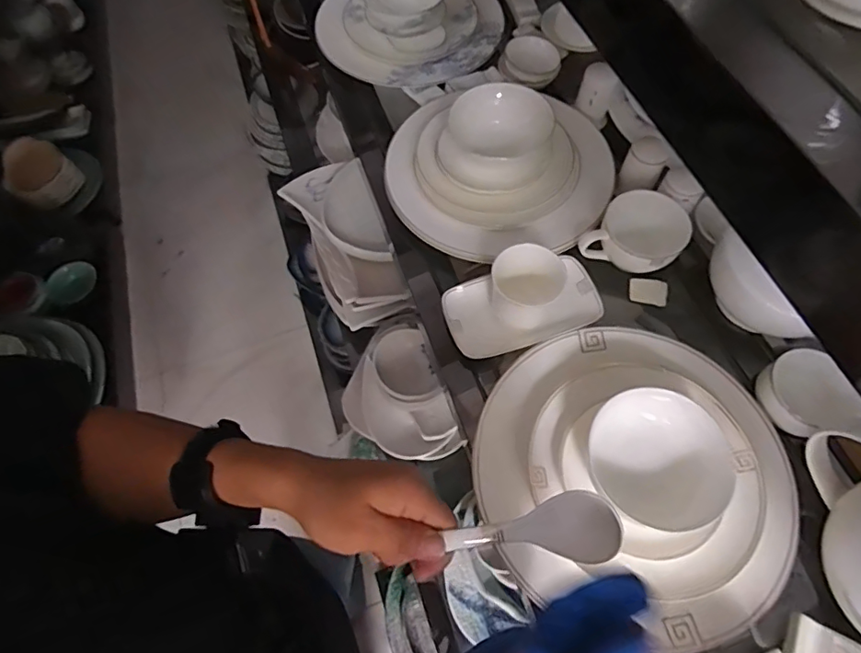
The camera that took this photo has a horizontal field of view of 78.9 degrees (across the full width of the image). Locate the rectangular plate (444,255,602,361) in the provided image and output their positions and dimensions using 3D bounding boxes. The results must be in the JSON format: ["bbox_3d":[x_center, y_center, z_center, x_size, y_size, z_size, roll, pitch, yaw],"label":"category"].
[{"bbox_3d":[0.093,-0.020,0.535,0.152,0.021,0.078,-17,64,-7],"label":"rectangular plate"}]

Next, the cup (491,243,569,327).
[{"bbox_3d":[0.094,-0.040,0.519,0.059,0.068,0.057,-1,63,1],"label":"cup"}]

